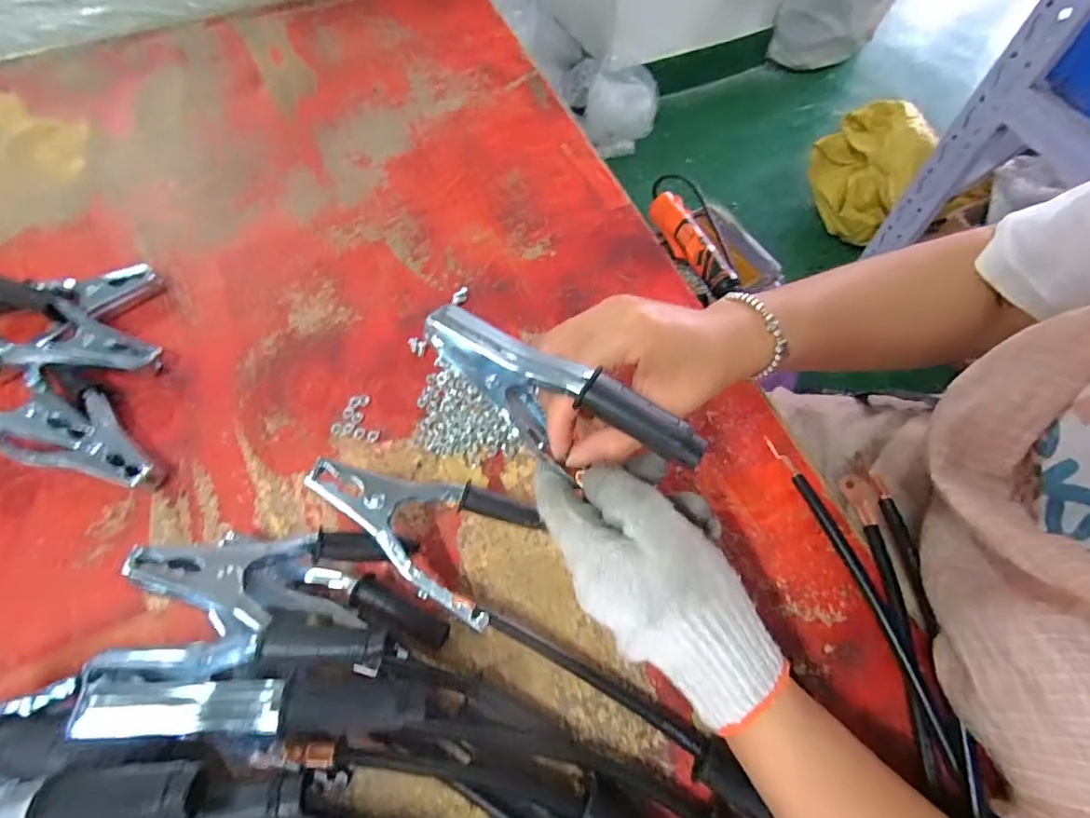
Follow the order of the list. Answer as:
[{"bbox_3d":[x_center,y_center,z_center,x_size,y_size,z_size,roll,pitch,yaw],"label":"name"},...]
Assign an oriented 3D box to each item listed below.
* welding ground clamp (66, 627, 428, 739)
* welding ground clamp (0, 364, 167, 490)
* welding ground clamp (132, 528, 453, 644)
[{"bbox_3d":[-0.135,0.124,0.249,0.159,0.031,0.043,-1,63,0],"label":"welding ground clamp"},{"bbox_3d":[-0.353,0.002,0.383,0.194,0.040,0.071,17,64,9],"label":"welding ground clamp"},{"bbox_3d":[-0.138,0.098,0.312,0.160,0.036,0.059,19,61,-21],"label":"welding ground clamp"}]

